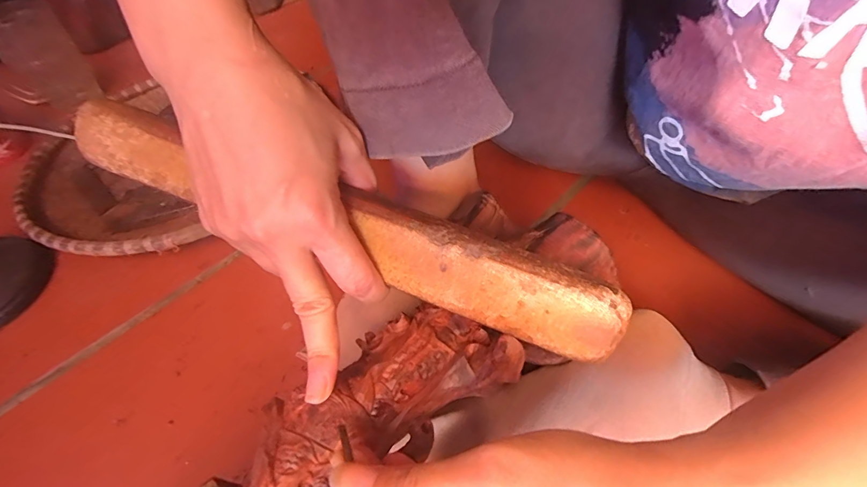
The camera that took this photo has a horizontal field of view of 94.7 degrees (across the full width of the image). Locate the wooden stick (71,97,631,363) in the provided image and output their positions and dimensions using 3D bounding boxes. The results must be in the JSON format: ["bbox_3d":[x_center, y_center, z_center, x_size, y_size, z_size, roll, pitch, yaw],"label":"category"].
[{"bbox_3d":[-0.053,-0.013,0.211,0.303,0.031,0.031,21,56,6],"label":"wooden stick"}]

